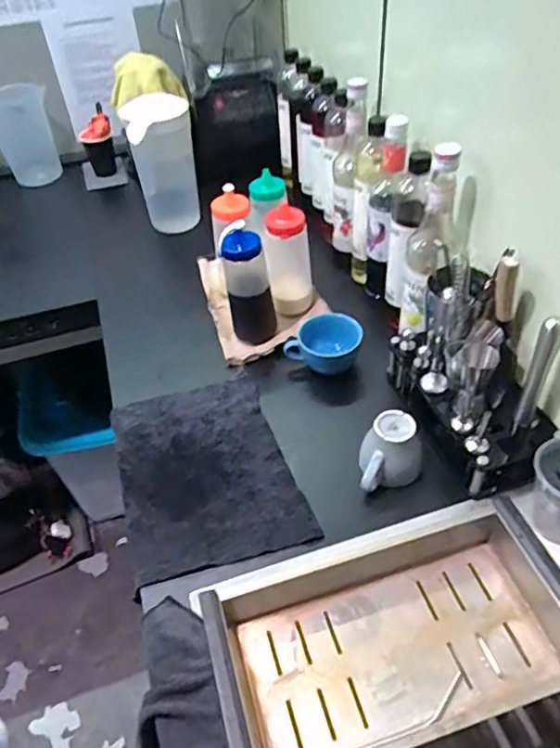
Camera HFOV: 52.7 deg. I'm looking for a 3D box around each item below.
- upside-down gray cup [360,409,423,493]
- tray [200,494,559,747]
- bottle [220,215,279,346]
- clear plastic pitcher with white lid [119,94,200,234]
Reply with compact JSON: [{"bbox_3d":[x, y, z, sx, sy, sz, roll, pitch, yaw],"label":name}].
[{"bbox_3d":[0.140,0.098,0.708,0.077,0.074,0.082,-3,44,3],"label":"upside-down gray cup"},{"bbox_3d":[0.121,0.281,0.608,0.377,0.077,0.210,-15,45,-10],"label":"tray"},{"bbox_3d":[-0.048,-0.133,0.879,0.070,0.183,0.059,-13,45,-8],"label":"bottle"},{"bbox_3d":[-0.231,-0.416,1.161,0.121,0.264,0.106,-9,45,-4],"label":"clear plastic pitcher with white lid"}]

